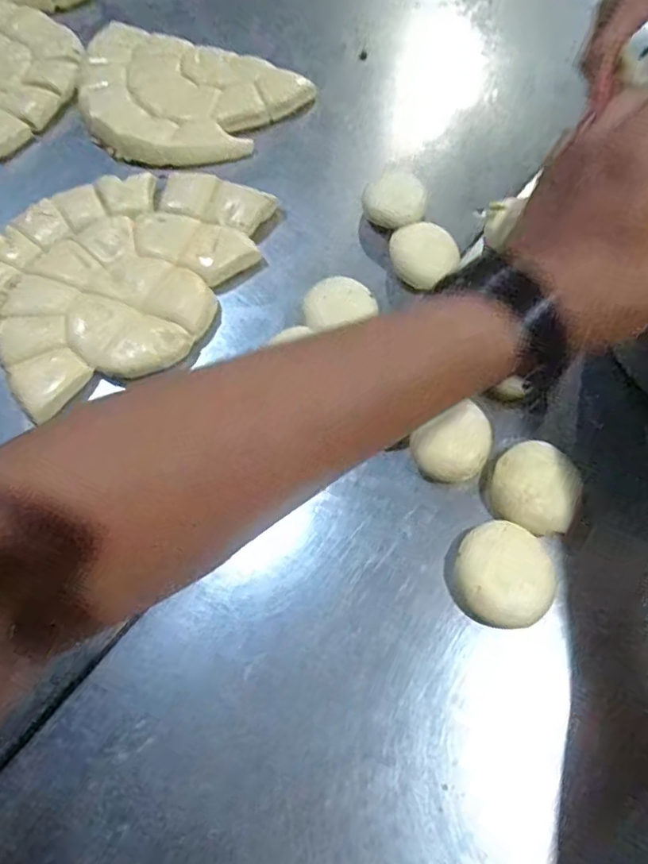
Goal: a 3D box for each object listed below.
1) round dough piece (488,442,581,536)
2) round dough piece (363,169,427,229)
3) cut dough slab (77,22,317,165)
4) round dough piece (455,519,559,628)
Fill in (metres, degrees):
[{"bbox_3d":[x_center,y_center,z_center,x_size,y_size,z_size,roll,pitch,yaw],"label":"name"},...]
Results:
[{"bbox_3d":[0.140,0.038,0.394,0.054,0.027,0.053,-1,63,2],"label":"round dough piece"},{"bbox_3d":[0.063,-0.200,0.519,0.049,0.032,0.047,-2,63,3],"label":"round dough piece"},{"bbox_3d":[-0.164,-0.353,0.617,0.265,0.015,0.166,26,68,16],"label":"cut dough slab"},{"bbox_3d":[0.114,0.092,0.377,0.060,0.022,0.061,-1,63,2],"label":"round dough piece"}]

